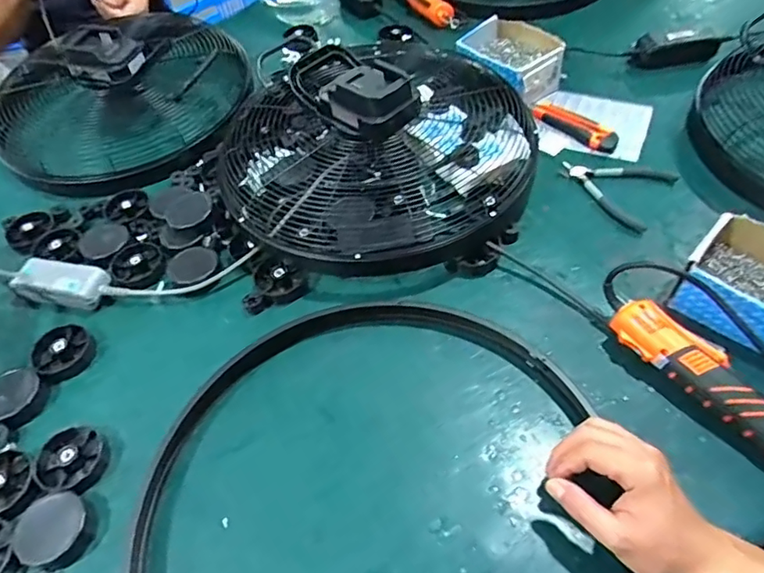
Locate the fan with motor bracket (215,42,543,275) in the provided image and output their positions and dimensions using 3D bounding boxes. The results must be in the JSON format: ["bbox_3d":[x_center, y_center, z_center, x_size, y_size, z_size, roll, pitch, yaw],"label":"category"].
[{"bbox_3d":[-0.006,-0.230,0.751,0.435,0.154,0.471,-4,53,5],"label":"fan with motor bracket"}]

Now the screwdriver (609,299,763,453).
[{"bbox_3d":[0.330,0.104,0.491,0.052,0.038,0.261,-35,57,-18],"label":"screwdriver"}]

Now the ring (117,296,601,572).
[{"bbox_3d":[-0.015,0.199,0.493,0.455,0.031,0.465,-5,50,6],"label":"ring"}]

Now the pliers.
[{"bbox_3d":[0.312,-0.141,0.726,0.139,0.014,0.120,29,62,26],"label":"pliers"}]

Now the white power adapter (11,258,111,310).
[{"bbox_3d":[-0.419,-0.009,0.691,0.122,0.029,0.055,10,55,14],"label":"white power adapter"}]

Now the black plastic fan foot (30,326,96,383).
[{"bbox_3d":[-0.383,0.078,0.638,0.072,0.016,0.065,34,64,28],"label":"black plastic fan foot"}]

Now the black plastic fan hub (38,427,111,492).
[{"bbox_3d":[-0.324,0.178,0.553,0.070,0.022,0.065,-4,53,5],"label":"black plastic fan hub"}]

